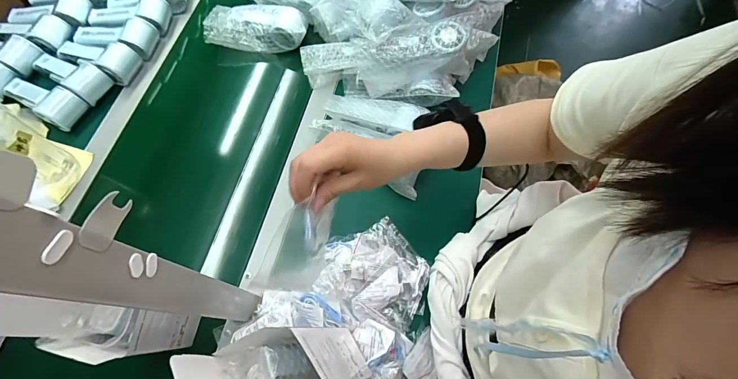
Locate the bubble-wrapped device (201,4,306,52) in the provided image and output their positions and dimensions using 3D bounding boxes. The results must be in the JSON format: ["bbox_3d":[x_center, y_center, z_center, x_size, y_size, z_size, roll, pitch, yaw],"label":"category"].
[{"bbox_3d":[-0.220,-0.325,0.701,0.194,0.054,0.078,4,69,-1],"label":"bubble-wrapped device"}]

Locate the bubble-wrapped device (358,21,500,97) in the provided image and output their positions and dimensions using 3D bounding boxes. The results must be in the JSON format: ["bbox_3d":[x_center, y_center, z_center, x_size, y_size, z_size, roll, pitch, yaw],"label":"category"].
[{"bbox_3d":[0.082,-0.234,0.613,0.207,0.075,0.063,-14,69,12],"label":"bubble-wrapped device"}]

